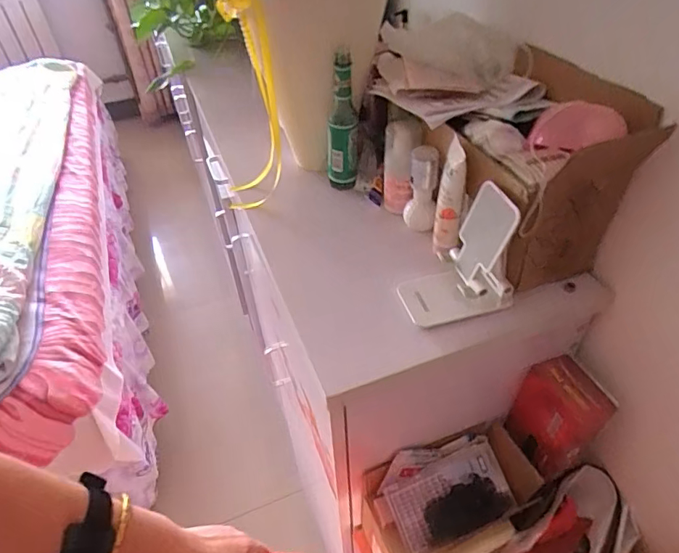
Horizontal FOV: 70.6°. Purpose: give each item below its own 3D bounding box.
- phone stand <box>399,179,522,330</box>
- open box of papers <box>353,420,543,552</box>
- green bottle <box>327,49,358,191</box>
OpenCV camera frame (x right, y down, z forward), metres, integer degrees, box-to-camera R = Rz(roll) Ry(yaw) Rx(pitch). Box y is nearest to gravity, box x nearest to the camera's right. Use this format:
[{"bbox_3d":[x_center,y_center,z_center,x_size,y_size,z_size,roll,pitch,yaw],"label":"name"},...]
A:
[{"bbox_3d":[0.115,-0.019,0.469,0.103,0.117,0.071,-15,45,-12],"label":"phone stand"},{"bbox_3d":[0.135,0.273,0.575,0.218,0.094,0.123,-19,46,-16],"label":"open box of papers"},{"bbox_3d":[0.001,-0.199,0.632,0.042,0.177,0.047,-8,44,-5],"label":"green bottle"}]

